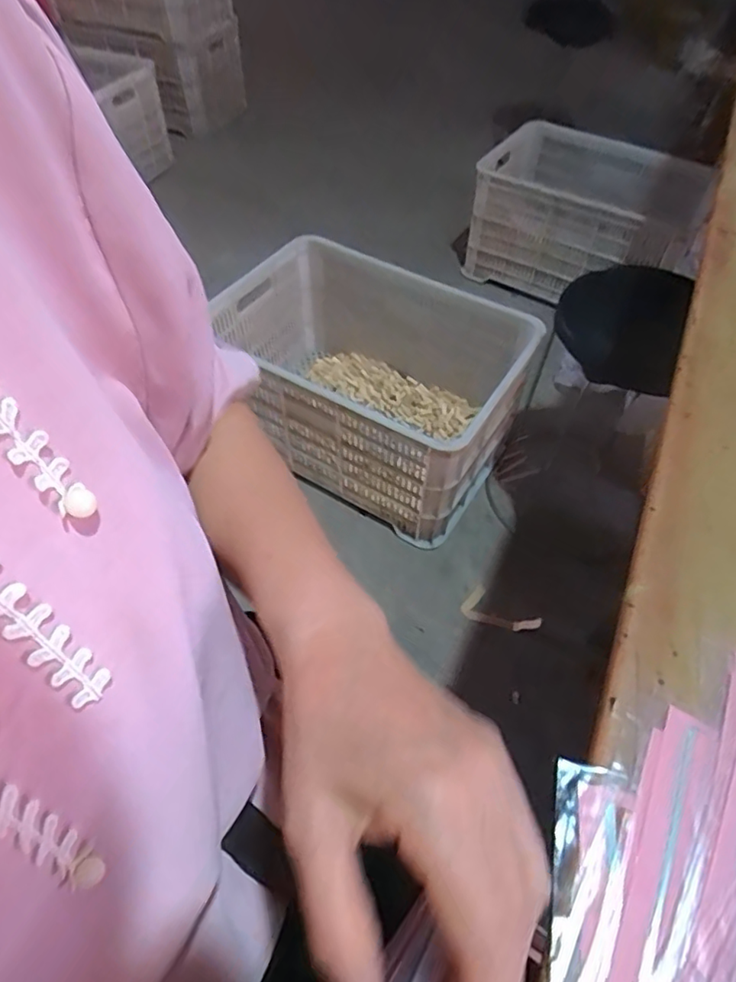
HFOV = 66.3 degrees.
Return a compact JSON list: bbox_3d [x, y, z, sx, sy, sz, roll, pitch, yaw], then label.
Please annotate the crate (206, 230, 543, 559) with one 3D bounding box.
[{"bbox_3d":[-0.012,-0.248,1.324,0.658,0.361,0.464,28,57,19],"label":"crate"}]

